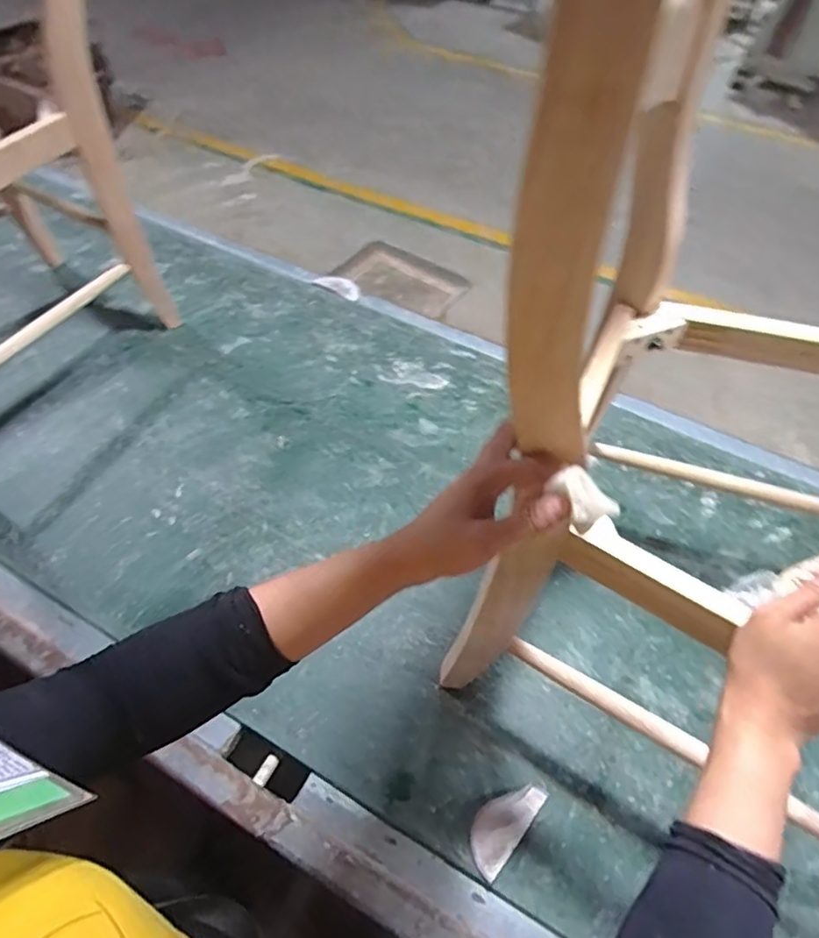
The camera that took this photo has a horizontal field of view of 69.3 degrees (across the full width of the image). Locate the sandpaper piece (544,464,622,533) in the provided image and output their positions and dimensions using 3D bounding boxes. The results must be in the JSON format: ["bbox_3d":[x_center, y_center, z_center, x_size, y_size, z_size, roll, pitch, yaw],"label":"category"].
[{"bbox_3d":[0.109,0.019,0.374,0.024,0.022,0.040,-35,62,-29],"label":"sandpaper piece"}]

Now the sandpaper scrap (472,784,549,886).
[{"bbox_3d":[0.111,0.416,0.699,0.052,0.004,0.114,36,55,23],"label":"sandpaper scrap"}]

